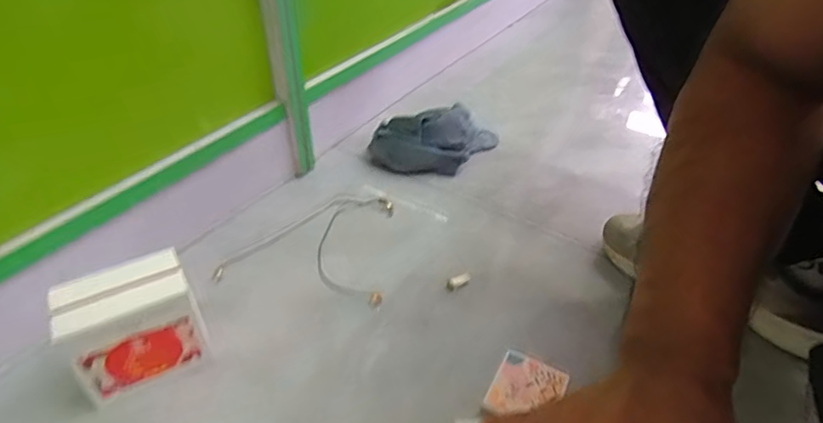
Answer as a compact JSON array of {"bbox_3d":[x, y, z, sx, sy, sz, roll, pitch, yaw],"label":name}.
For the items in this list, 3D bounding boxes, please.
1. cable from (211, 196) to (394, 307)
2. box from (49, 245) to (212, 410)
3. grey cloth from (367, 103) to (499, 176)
[{"bbox_3d":[-0.130,0.040,0.703,0.205,0.016,0.186,6,40,6],"label":"cable"},{"bbox_3d":[-0.271,0.115,0.511,0.112,0.113,0.068,-24,46,-27],"label":"box"},{"bbox_3d":[0.037,-0.122,0.843,0.208,0.072,0.125,0,40,-1],"label":"grey cloth"}]

